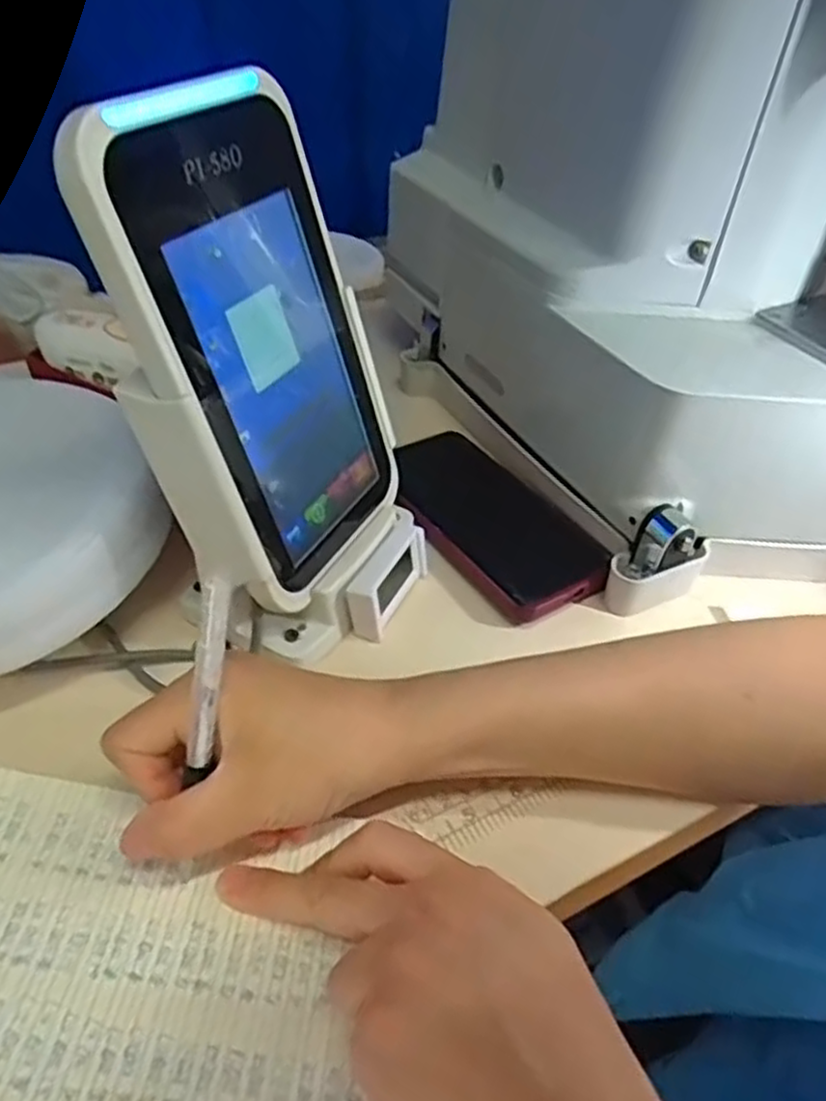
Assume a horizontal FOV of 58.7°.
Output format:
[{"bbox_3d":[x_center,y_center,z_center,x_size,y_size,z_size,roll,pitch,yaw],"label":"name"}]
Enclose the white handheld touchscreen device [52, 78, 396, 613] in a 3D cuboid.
[{"bbox_3d":[-0.073,-0.089,0.345,0.031,0.219,0.131,6,41,31],"label":"white handheld touchscreen device"}]

